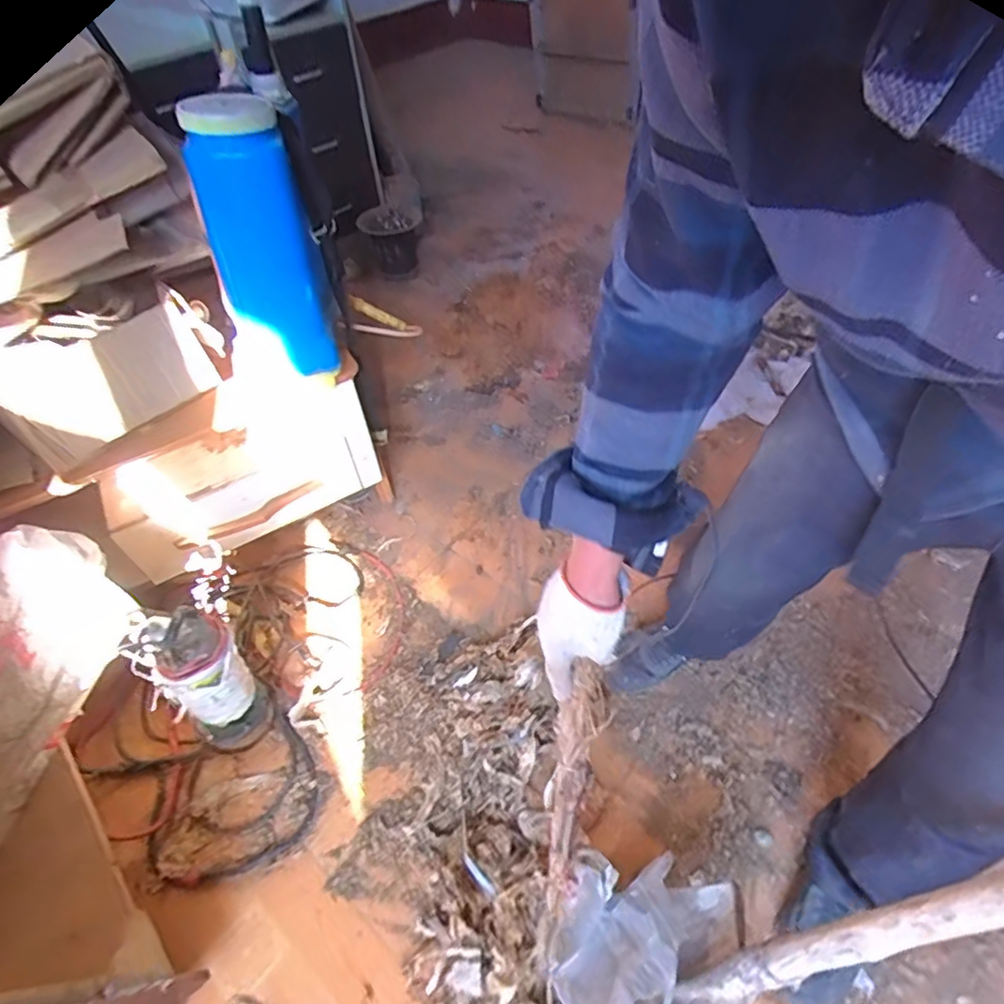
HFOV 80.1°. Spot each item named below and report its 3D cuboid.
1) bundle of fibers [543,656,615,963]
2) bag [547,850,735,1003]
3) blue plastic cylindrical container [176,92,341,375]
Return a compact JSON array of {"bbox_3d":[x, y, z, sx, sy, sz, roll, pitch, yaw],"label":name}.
[{"bbox_3d":[0.068,0.377,0.681,0.046,0.442,0.036,9,16,13],"label":"bundle of fibers"},{"bbox_3d":[0.154,0.562,0.786,0.176,0.083,0.231,31,59,28],"label":"bag"},{"bbox_3d":[-0.402,-0.431,1.015,0.179,0.439,0.164,-21,51,-12],"label":"blue plastic cylindrical container"}]

